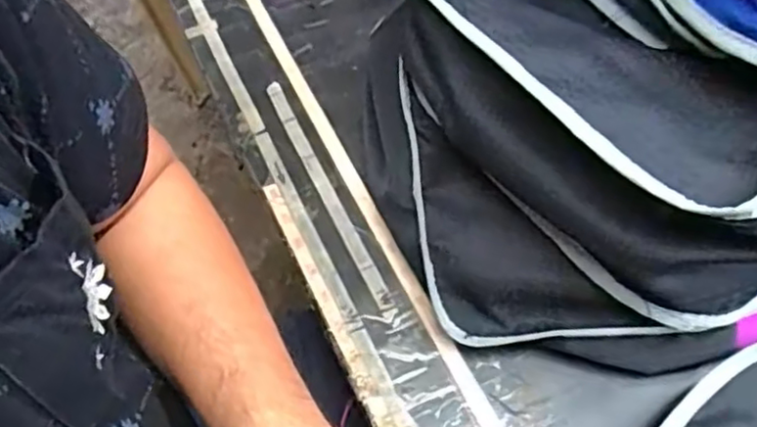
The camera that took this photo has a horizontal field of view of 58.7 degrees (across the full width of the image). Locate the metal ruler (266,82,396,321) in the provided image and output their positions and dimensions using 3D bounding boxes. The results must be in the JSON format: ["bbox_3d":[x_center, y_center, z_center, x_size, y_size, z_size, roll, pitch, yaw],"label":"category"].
[{"bbox_3d":[-0.044,-0.019,0.553,0.014,0.004,0.242,-22,63,-14],"label":"metal ruler"}]

